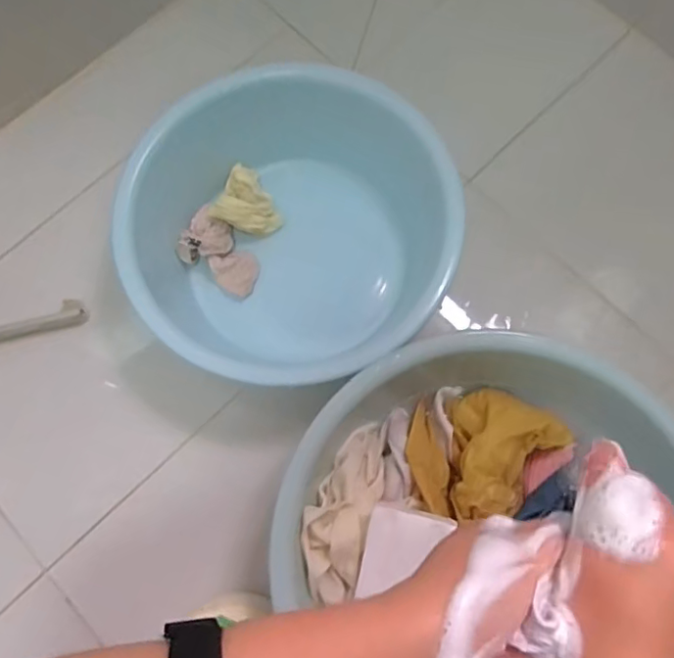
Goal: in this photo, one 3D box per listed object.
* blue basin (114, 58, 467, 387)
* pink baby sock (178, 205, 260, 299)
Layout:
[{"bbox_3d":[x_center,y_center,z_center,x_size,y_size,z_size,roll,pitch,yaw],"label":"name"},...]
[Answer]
[{"bbox_3d":[-0.048,-0.091,0.597,0.291,0.155,0.273,0,76,0],"label":"blue basin"},{"bbox_3d":[-0.123,-0.081,0.625,0.088,0.046,0.058,31,78,7],"label":"pink baby sock"}]

